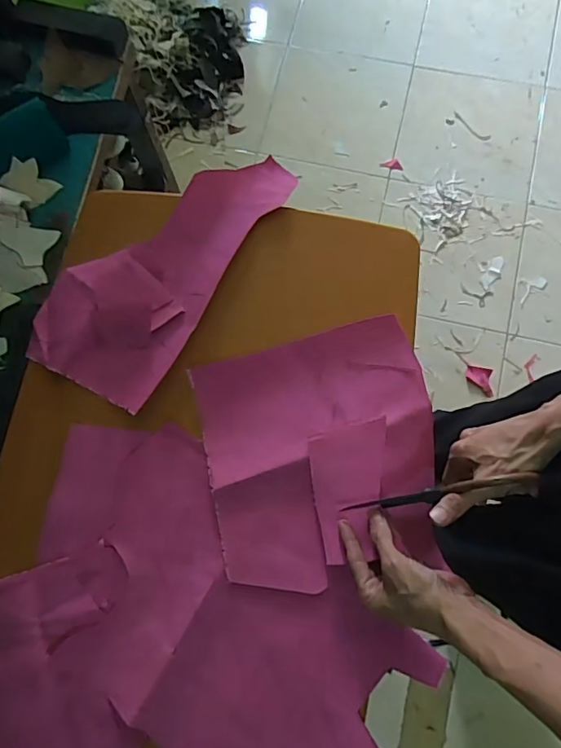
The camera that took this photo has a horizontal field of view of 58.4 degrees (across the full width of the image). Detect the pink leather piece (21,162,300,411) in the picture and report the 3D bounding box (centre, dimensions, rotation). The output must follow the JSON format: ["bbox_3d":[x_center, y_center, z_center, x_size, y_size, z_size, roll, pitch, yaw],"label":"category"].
[{"bbox_3d":[-0.160,-0.156,0.668,0.192,0.026,0.383,30,81,9],"label":"pink leather piece"}]

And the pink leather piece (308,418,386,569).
[{"bbox_3d":[0.077,0.129,0.564,0.085,0.008,0.152,-7,70,18],"label":"pink leather piece"}]

